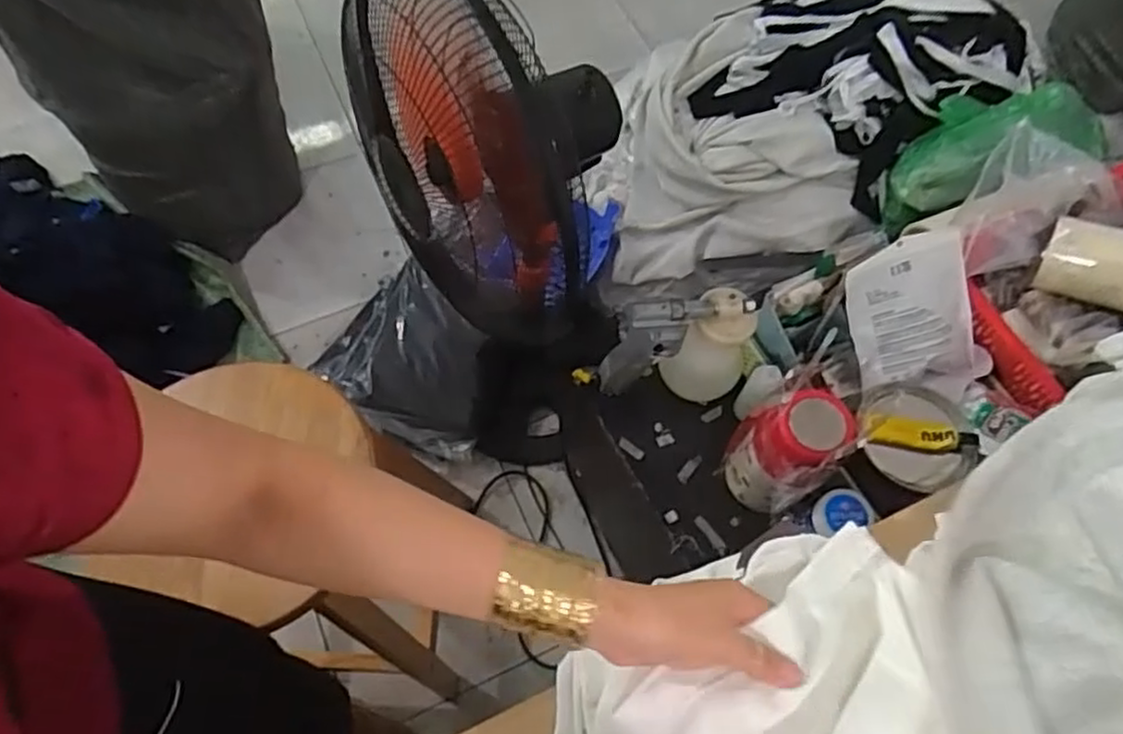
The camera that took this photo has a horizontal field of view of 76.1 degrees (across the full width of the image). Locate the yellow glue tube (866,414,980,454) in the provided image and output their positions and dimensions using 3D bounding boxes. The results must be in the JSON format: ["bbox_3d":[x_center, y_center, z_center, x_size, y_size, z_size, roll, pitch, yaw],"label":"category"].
[{"bbox_3d":[0.428,0.081,0.853,0.130,0.018,0.036,6,65,1],"label":"yellow glue tube"}]

